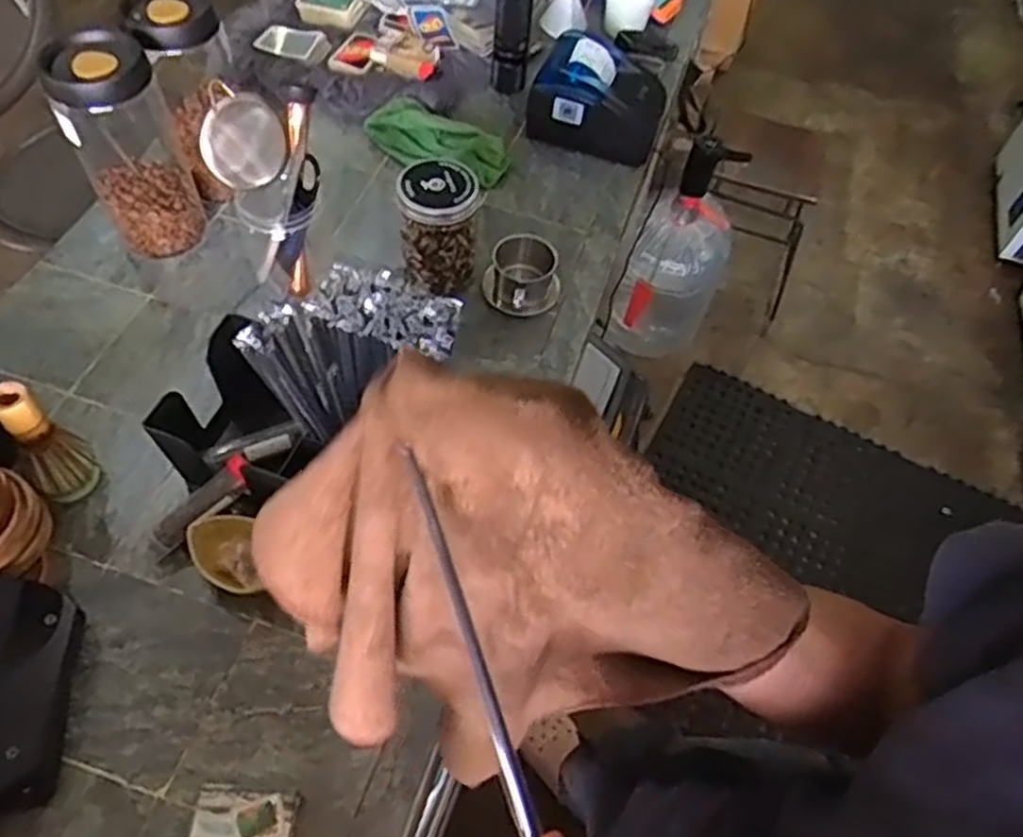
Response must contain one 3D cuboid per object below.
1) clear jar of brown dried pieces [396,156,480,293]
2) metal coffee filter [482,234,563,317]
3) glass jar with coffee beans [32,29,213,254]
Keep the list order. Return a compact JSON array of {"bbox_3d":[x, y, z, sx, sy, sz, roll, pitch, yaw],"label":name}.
[{"bbox_3d":[-0.081,-0.215,0.856,0.085,0.132,0.081,1,57,-2],"label":"clear jar of brown dried pieces"},{"bbox_3d":[0.012,-0.167,0.879,0.082,0.057,0.085,37,63,19],"label":"metal coffee filter"},{"bbox_3d":[-0.418,-0.297,0.826,0.102,0.220,0.110,-26,62,-18],"label":"glass jar with coffee beans"}]

